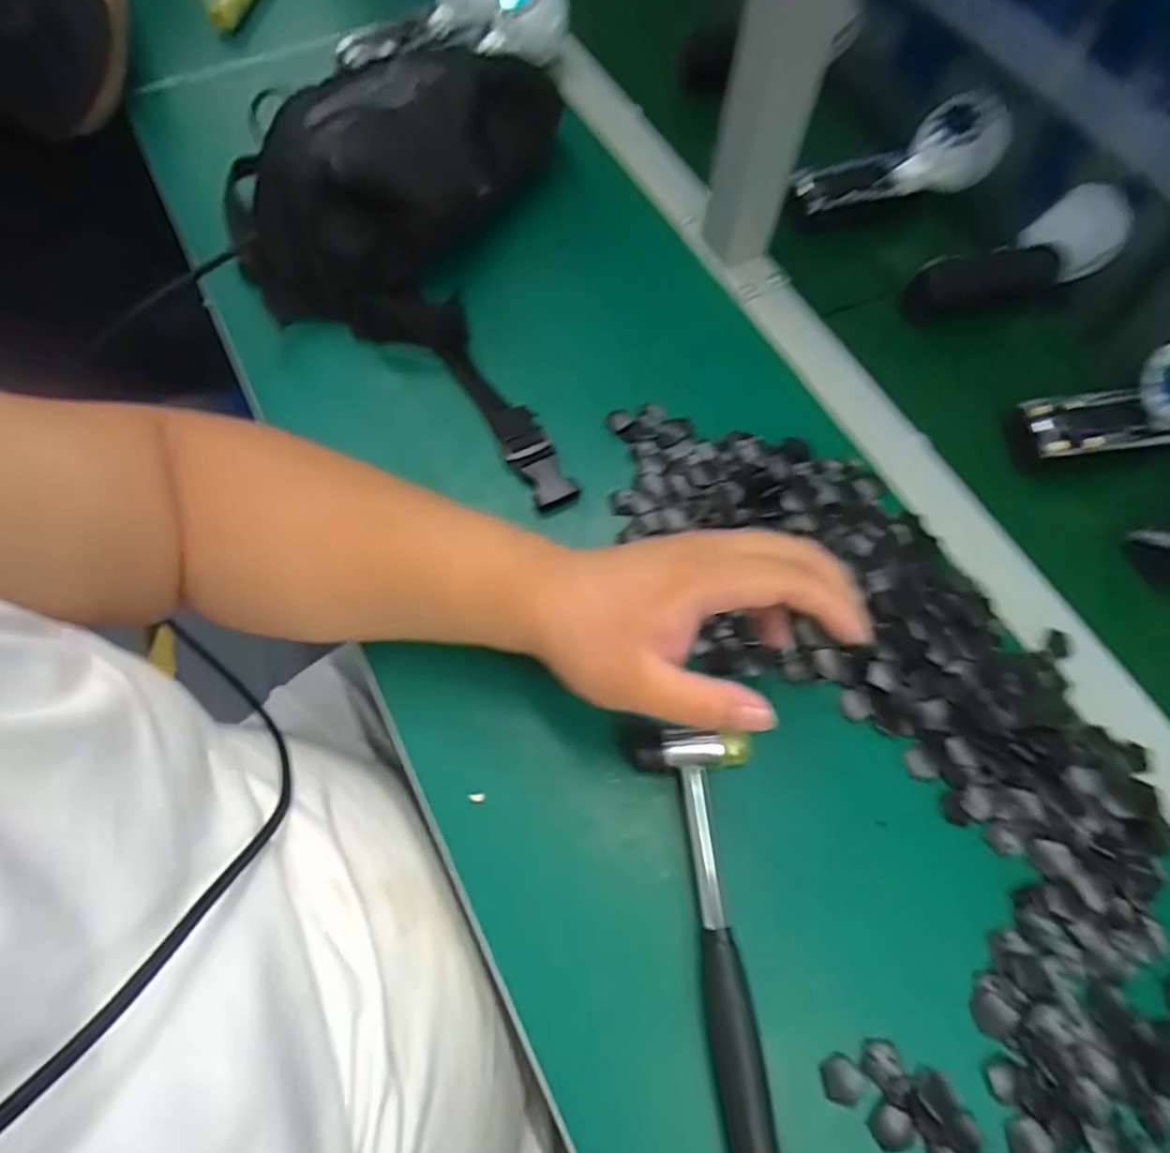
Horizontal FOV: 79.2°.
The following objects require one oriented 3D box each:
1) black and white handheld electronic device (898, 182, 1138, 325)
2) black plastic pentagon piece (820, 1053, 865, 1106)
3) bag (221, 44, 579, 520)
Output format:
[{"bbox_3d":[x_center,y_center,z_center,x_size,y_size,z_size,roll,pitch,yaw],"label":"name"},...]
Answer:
[{"bbox_3d":[0.317,-0.228,0.522,0.162,0.066,0.058,-25,68,-13],"label":"black and white handheld electronic device"},{"bbox_3d":[0.120,0.236,0.331,0.018,0.004,0.018,14,65,5],"label":"black plastic pentagon piece"},{"bbox_3d":[-0.133,-0.237,0.490,0.239,0.095,0.390,-1,65,-2],"label":"bag"}]

